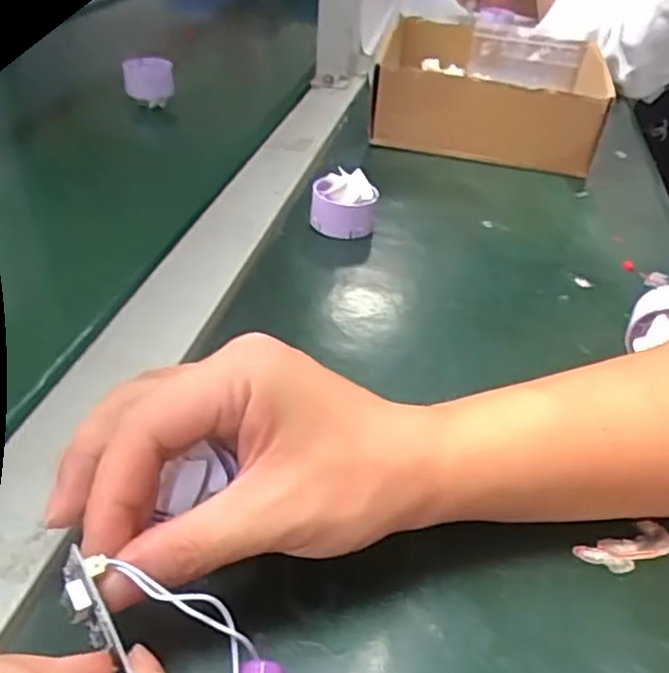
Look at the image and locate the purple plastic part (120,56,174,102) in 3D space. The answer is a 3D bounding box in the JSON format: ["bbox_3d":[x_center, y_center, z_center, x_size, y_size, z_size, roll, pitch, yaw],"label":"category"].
[{"bbox_3d":[-0.176,-0.244,0.649,0.045,0.039,0.031,-6,39,-18],"label":"purple plastic part"}]

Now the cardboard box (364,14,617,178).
[{"bbox_3d":[0.143,-0.237,0.671,0.199,0.073,0.197,9,37,2],"label":"cardboard box"}]

